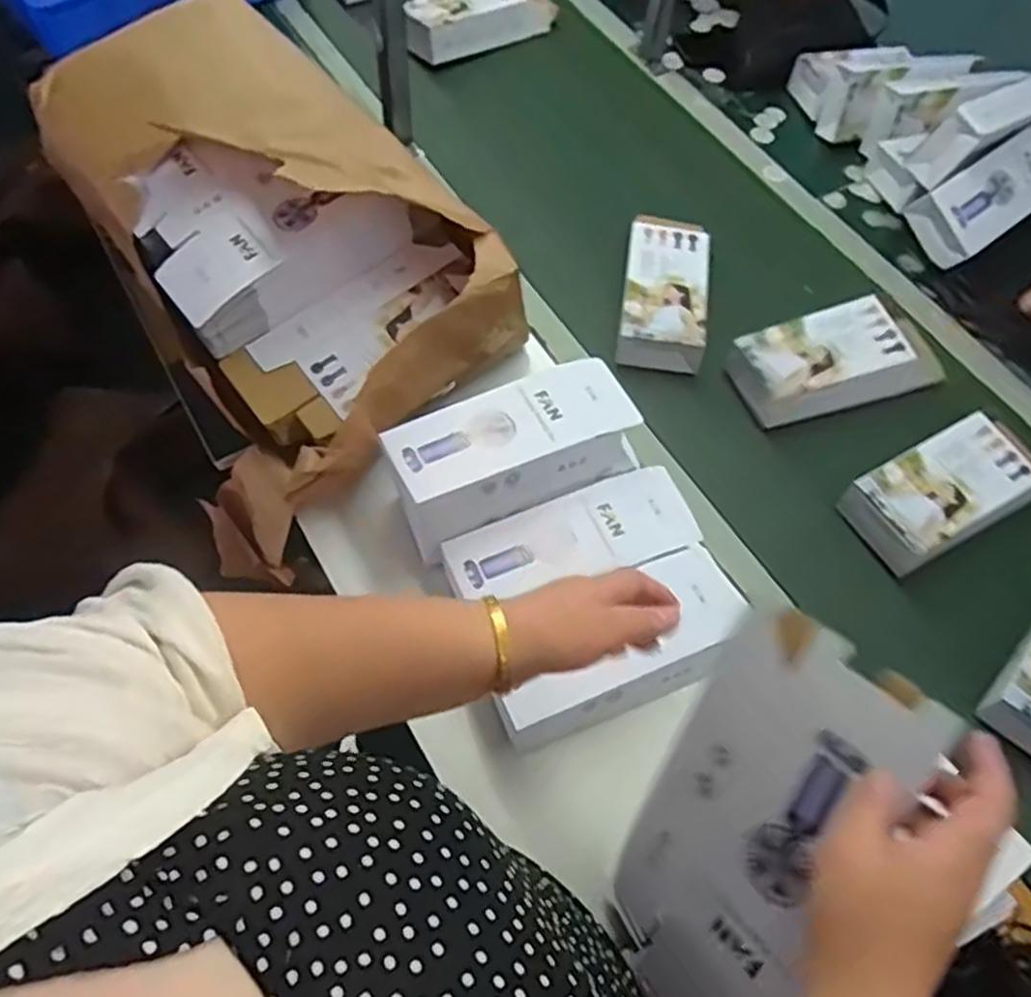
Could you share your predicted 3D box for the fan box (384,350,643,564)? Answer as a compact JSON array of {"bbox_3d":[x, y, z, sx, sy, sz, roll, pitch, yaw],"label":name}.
[{"bbox_3d":[0.000,-0.053,0.757,0.258,0.064,0.117,-23,64,-13],"label":"fan box"}]

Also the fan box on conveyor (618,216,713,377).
[{"bbox_3d":[0.186,-0.259,0.923,0.100,0.053,0.208,8,61,3],"label":"fan box on conveyor"}]

